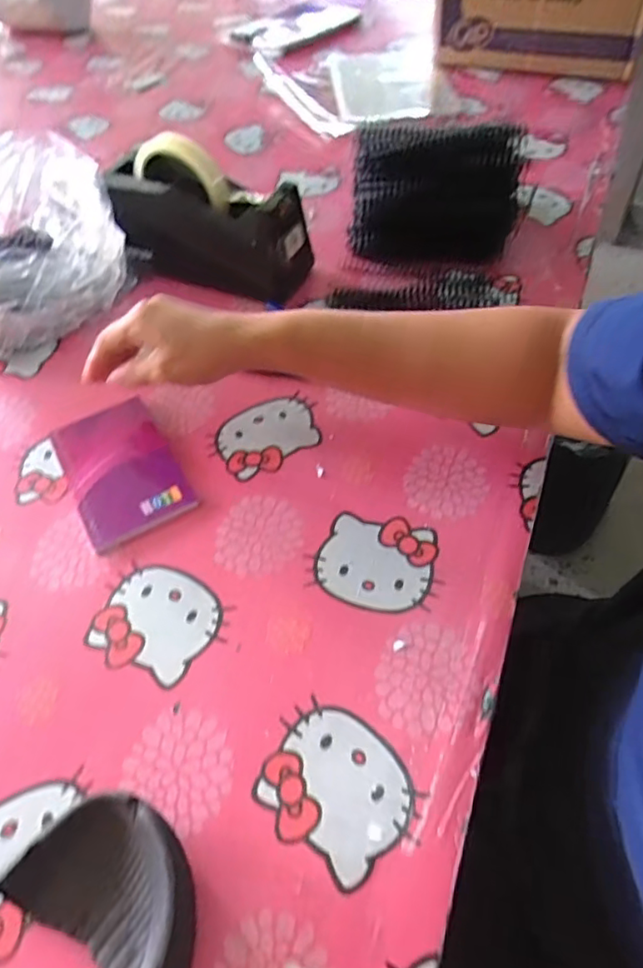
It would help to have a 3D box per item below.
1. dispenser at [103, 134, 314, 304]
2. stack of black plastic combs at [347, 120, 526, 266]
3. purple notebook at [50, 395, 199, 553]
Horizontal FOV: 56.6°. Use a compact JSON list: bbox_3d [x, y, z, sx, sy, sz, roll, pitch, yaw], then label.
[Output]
[{"bbox_3d":[-0.109,-0.257,0.584,0.185,0.123,0.075,17,56,16],"label":"dispenser"},{"bbox_3d":[0.112,-0.284,0.599,0.168,0.110,0.084,-5,53,0],"label":"stack of black plastic combs"},{"bbox_3d":[-0.158,-0.012,0.470,0.080,0.010,0.131,-26,55,-15],"label":"purple notebook"}]

